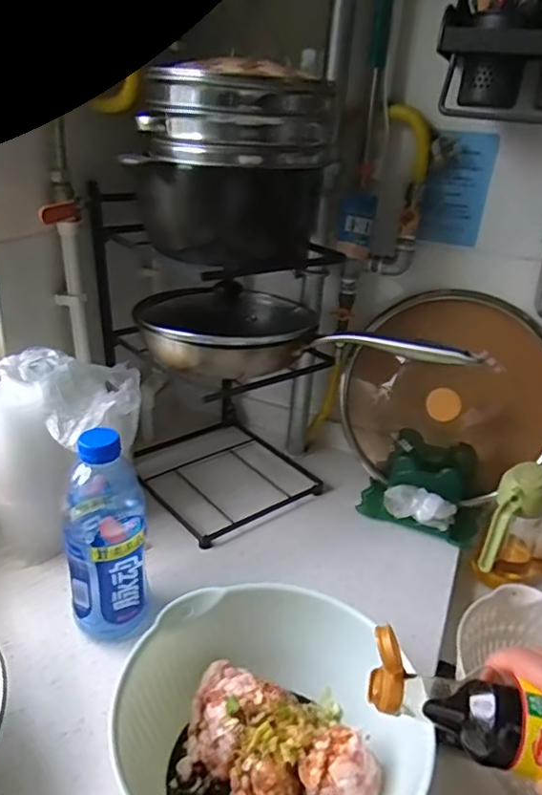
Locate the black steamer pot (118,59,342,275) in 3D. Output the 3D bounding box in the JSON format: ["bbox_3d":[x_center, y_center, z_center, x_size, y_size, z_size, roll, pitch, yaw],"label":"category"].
[{"bbox_3d":[-0.036,-0.280,0.694,0.209,0.209,0.241,9,27,8],"label":"black steamer pot"}]

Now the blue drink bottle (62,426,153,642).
[{"bbox_3d":[-0.174,0.147,0.609,0.078,0.245,0.085,0,27,-10],"label":"blue drink bottle"}]

